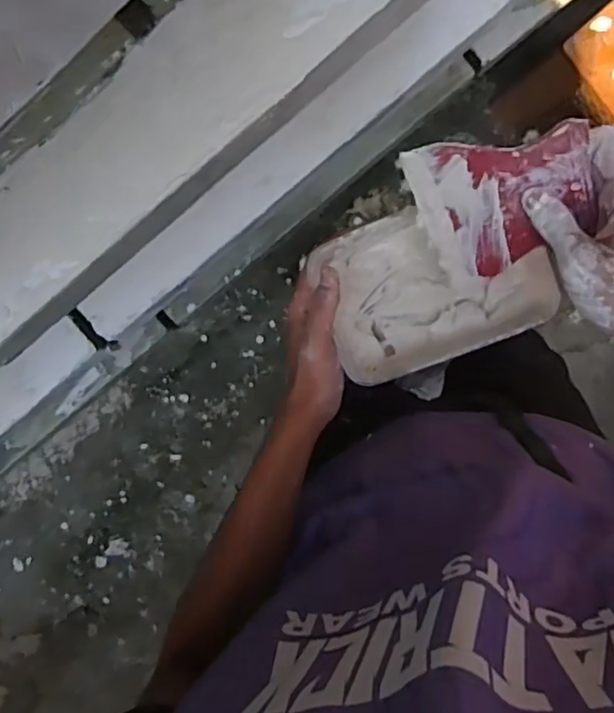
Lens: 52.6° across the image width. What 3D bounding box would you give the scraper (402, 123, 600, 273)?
[{"bbox_3d":[0.131,-0.100,0.412,0.108,0.006,0.112,-9,138,21],"label":"scraper"}]

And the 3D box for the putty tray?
[{"bbox_3d":[0.095,-0.057,0.478,0.163,0.063,0.118,-22,95,8],"label":"putty tray"}]

